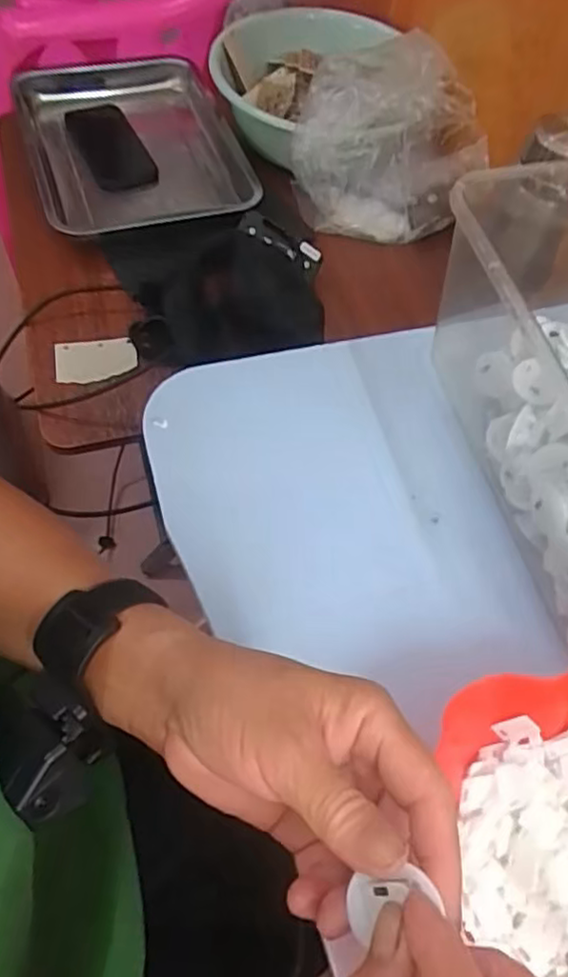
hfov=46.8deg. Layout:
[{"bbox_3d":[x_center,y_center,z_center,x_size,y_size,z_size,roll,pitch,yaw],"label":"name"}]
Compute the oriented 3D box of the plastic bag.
[{"bbox_3d":[0.134,-0.413,0.800,0.214,0.157,0.153,25,61,10],"label":"plastic bag"}]

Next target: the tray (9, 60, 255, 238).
[{"bbox_3d":[-0.191,-0.431,0.848,0.255,0.080,0.313,-16,62,-13],"label":"tray"}]

